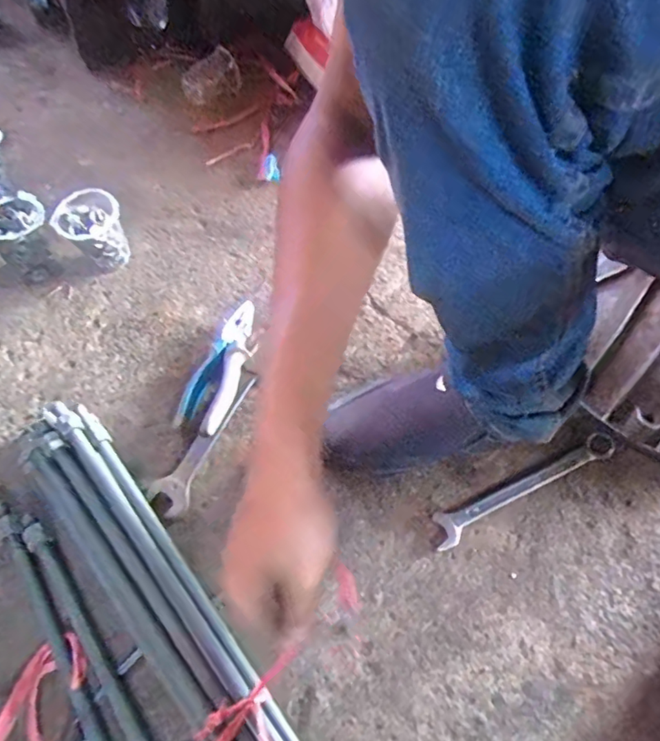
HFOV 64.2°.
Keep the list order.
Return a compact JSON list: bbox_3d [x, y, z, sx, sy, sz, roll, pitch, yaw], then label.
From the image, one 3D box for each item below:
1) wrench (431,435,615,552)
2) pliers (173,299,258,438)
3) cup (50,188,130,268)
[{"bbox_3d":[0.196,0.114,0.519,0.215,0.008,0.029,-21,59,-16],"label":"wrench"},{"bbox_3d":[-0.115,-0.006,0.572,0.055,0.032,0.182,16,56,8],"label":"pliers"},{"bbox_3d":[-0.284,-0.161,0.640,0.075,0.091,0.066,-25,60,-19],"label":"cup"}]

